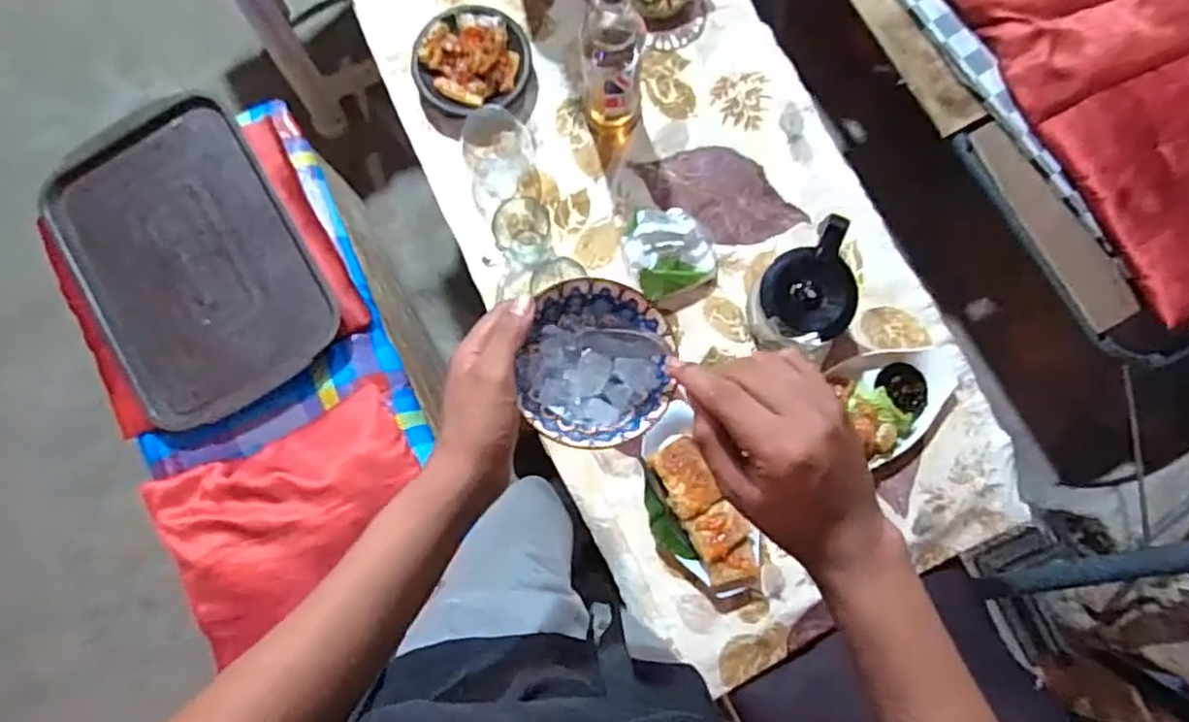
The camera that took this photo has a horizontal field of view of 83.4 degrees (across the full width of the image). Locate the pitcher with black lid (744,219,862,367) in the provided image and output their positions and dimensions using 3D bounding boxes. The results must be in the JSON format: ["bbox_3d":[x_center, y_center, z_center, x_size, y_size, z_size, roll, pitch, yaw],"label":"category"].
[{"bbox_3d":[0.266,-0.094,0.842,0.122,0.094,0.162,10,83,1],"label":"pitcher with black lid"}]

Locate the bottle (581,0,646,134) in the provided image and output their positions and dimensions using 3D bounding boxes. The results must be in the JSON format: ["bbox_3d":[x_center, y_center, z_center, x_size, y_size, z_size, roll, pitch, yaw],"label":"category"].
[{"bbox_3d":[0.024,-0.365,0.760,0.071,0.307,0.081,5,83,1],"label":"bottle"}]

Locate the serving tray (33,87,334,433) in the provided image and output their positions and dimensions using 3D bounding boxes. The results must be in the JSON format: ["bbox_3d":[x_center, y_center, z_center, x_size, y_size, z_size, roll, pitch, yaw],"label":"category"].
[{"bbox_3d":[-0.568,-0.147,0.927,0.295,0.030,0.435,-31,84,-3],"label":"serving tray"}]

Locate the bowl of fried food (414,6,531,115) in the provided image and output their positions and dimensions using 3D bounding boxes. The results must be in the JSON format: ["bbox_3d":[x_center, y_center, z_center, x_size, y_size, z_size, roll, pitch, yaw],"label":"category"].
[{"bbox_3d":[-0.162,-0.398,0.885,0.154,0.044,0.147,0,83,0],"label":"bowl of fried food"}]

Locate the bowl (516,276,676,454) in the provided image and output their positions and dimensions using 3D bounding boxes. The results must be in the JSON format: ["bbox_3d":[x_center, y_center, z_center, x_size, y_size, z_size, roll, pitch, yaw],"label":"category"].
[{"bbox_3d":[0.002,0.002,0.449,0.098,0.040,0.108,10,83,1],"label":"bowl"}]

